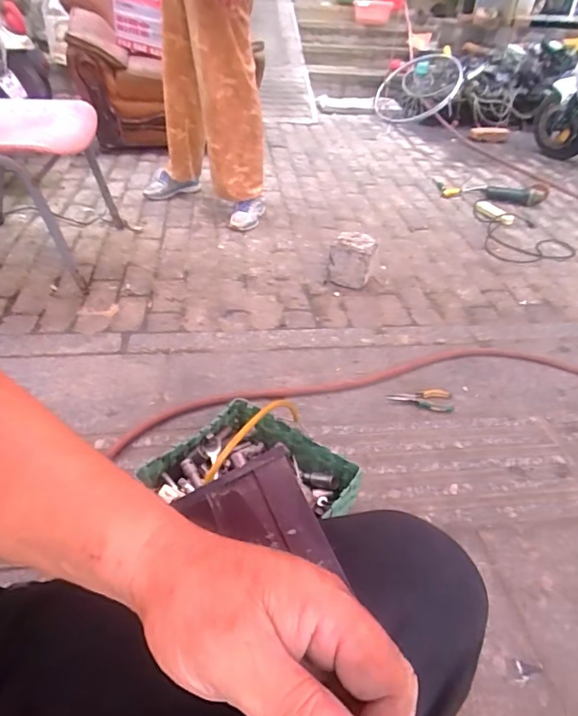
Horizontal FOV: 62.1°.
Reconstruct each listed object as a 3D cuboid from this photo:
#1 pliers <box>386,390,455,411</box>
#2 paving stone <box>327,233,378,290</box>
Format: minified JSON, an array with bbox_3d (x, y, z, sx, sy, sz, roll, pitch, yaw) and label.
[{"bbox_3d":[0.329,0.104,1.191,0.163,0.009,0.070,1,38,-5],"label":"pliers"},{"bbox_3d":[0.217,-0.331,1.647,0.151,0.149,0.142,12,38,9],"label":"paving stone"}]

